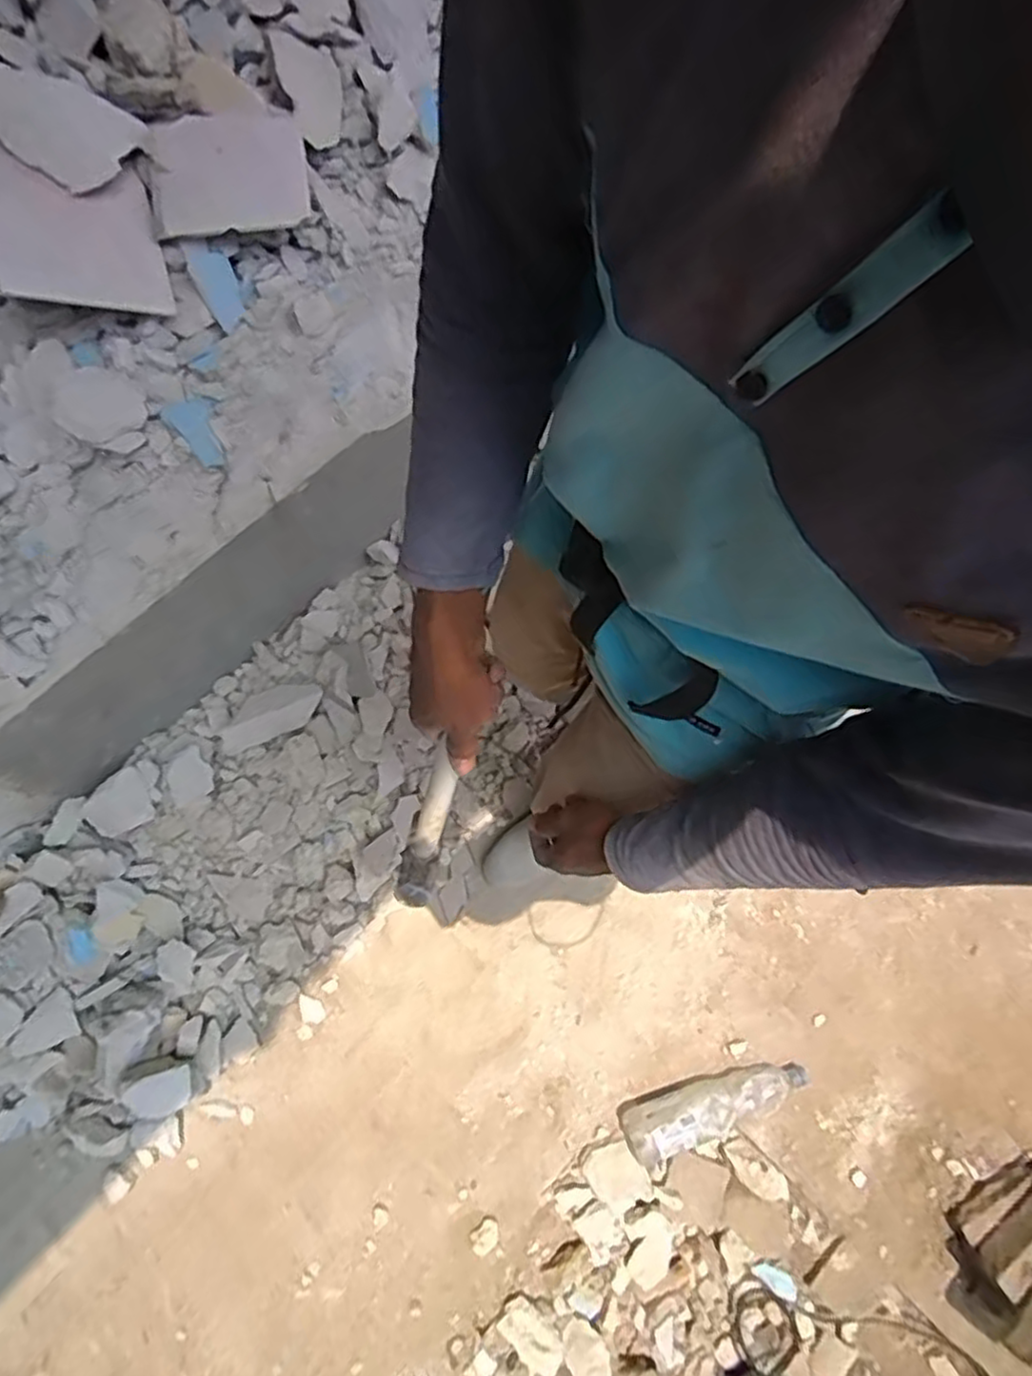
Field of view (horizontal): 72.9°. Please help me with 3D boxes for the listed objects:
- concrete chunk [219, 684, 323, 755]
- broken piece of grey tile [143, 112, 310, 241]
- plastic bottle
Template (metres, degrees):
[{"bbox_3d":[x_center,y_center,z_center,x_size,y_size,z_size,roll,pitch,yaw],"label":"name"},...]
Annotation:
[{"bbox_3d":[-0.443,0.043,1.256,0.195,0.047,0.092,-21,75,-7],"label":"concrete chunk"},{"bbox_3d":[-0.384,-0.690,0.930,0.209,0.013,0.153,-18,89,-17],"label":"broken piece of grey tile"},{"bbox_3d":[0.357,0.748,1.236,0.344,0.080,0.096,-15,74,-5],"label":"plastic bottle"}]

